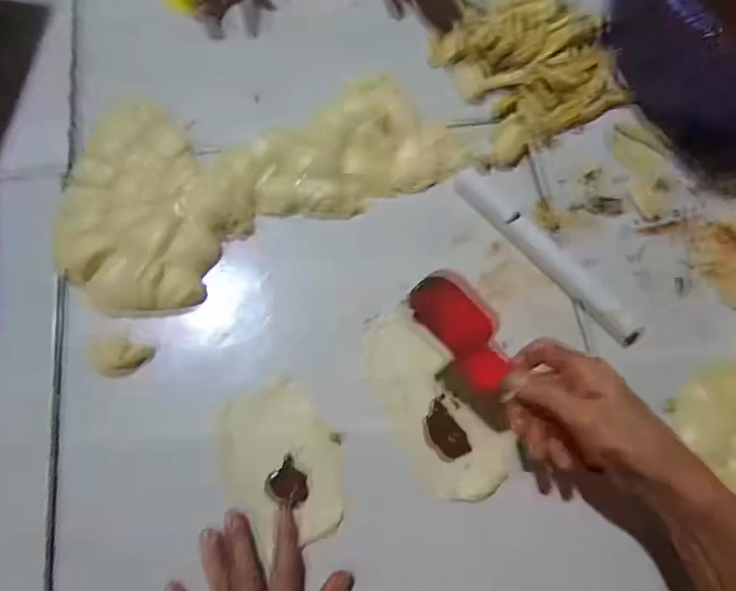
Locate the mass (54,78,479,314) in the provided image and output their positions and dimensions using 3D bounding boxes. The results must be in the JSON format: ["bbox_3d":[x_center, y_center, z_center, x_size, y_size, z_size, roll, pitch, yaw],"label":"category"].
[{"bbox_3d":[-0.113,-0.140,0.484,0.410,0.025,0.218,-22,77,-9],"label":"mass"}]

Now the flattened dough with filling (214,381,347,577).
[{"bbox_3d":[-0.075,0.147,0.406,0.102,0.013,0.136,-22,74,-19],"label":"flattened dough with filling"}]

